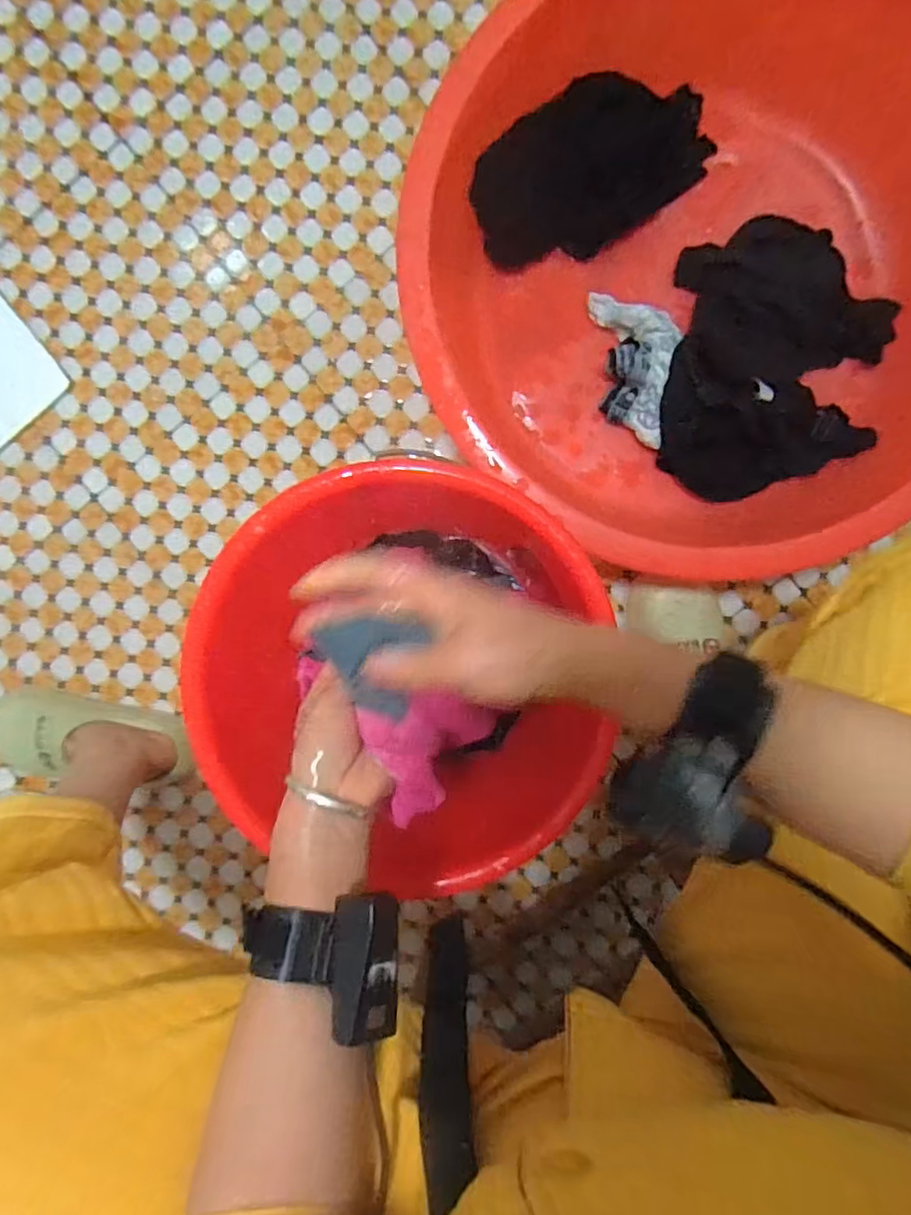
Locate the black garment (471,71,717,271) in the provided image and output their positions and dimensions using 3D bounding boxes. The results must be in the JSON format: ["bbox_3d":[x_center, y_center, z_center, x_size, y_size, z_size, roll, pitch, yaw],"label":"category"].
[{"bbox_3d":[0.144,-0.474,0.658,0.267,0.046,0.147,-26,125,8],"label":"black garment"}]

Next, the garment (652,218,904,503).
[{"bbox_3d":[0.344,-0.257,0.649,0.228,0.059,0.286,10,92,1],"label":"garment"}]

